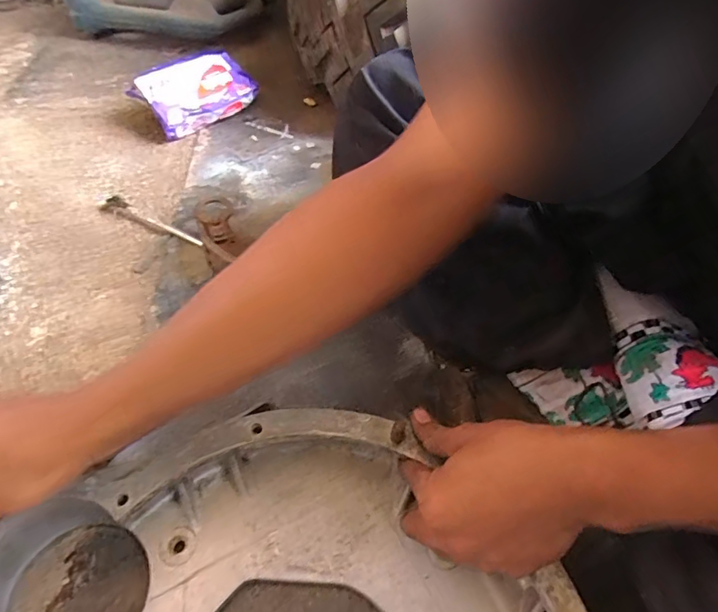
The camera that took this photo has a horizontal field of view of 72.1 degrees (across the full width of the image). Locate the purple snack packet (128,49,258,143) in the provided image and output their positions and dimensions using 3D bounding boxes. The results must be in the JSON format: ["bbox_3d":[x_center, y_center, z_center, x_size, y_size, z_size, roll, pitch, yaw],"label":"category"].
[{"bbox_3d":[-0.226,-0.307,0.711,0.077,0.079,0.163,34,57,20],"label":"purple snack packet"}]

